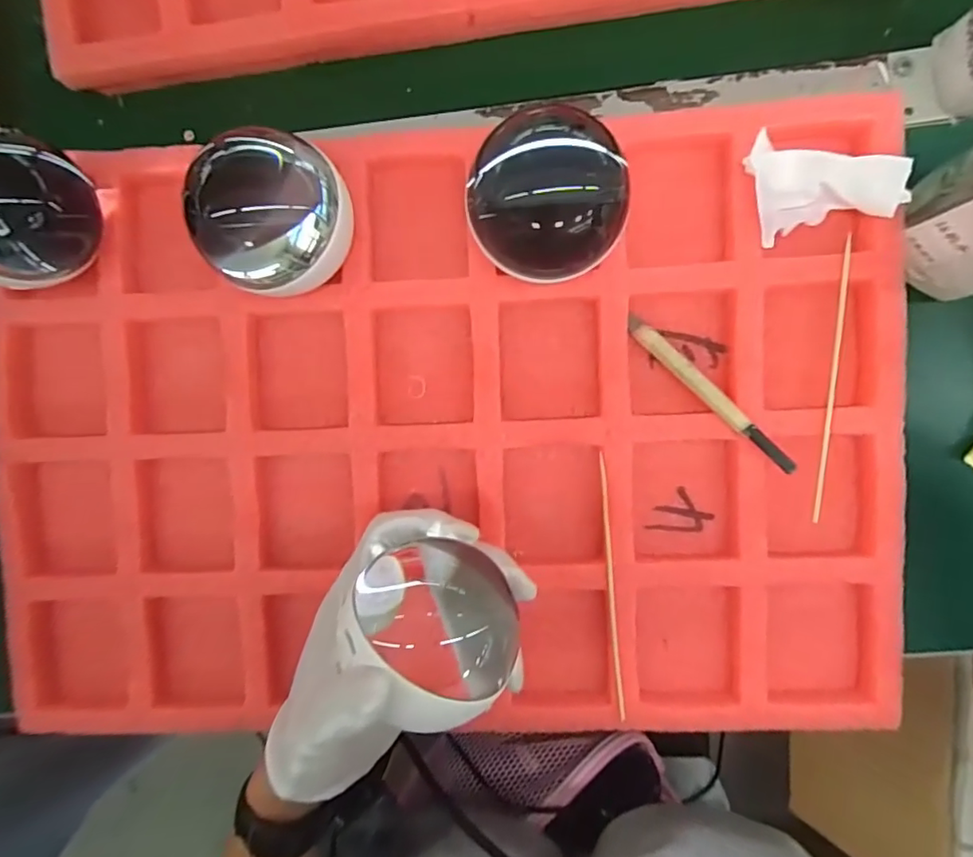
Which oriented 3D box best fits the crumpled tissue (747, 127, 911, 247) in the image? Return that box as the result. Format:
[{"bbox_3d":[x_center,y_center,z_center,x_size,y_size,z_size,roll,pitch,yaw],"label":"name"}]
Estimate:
[{"bbox_3d":[0.170,-0.126,0.281,0.070,0.020,0.051,-9,92,3],"label":"crumpled tissue"}]

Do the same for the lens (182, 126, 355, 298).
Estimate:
[{"bbox_3d":[-0.102,-0.099,0.273,0.070,0.079,0.069,4,93,3],"label":"lens"}]

